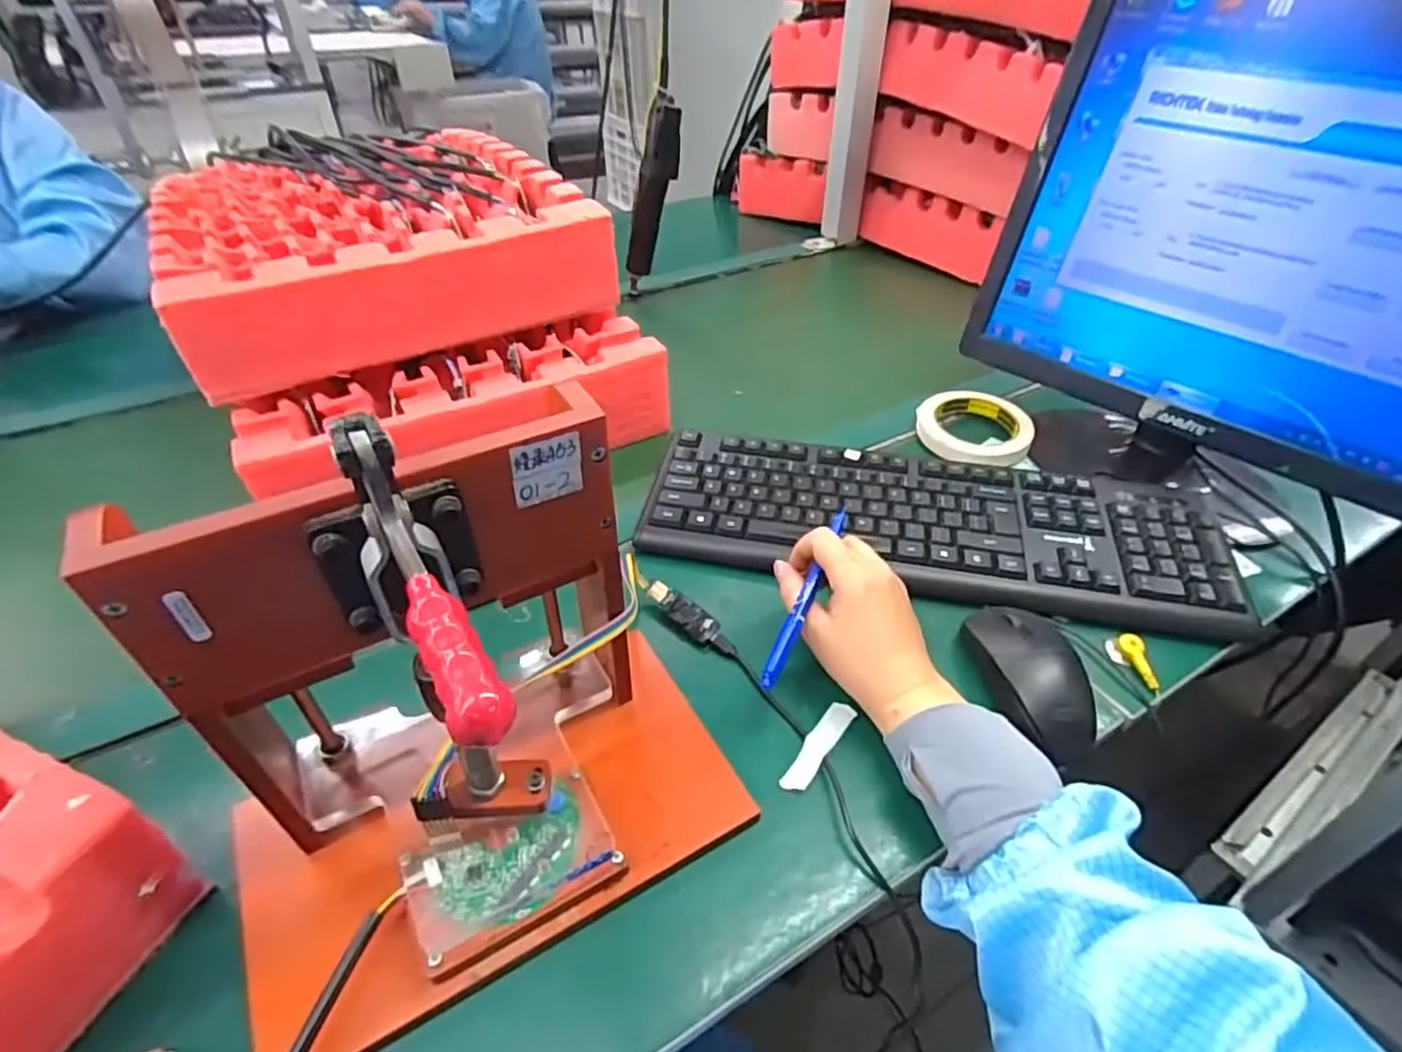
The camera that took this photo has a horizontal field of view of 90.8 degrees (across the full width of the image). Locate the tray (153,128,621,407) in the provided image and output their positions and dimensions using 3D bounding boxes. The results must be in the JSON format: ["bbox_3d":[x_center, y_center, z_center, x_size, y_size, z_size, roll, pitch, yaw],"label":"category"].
[{"bbox_3d":[-0.326,-0.295,0.696,0.345,0.088,0.415,-21,45,-22],"label":"tray"}]

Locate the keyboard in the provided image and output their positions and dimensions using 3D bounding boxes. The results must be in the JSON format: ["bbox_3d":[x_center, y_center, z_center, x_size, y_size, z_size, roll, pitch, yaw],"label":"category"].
[{"bbox_3d":[0.176,-0.005,0.545,0.428,0.025,0.142,7,41,7],"label":"keyboard"}]

